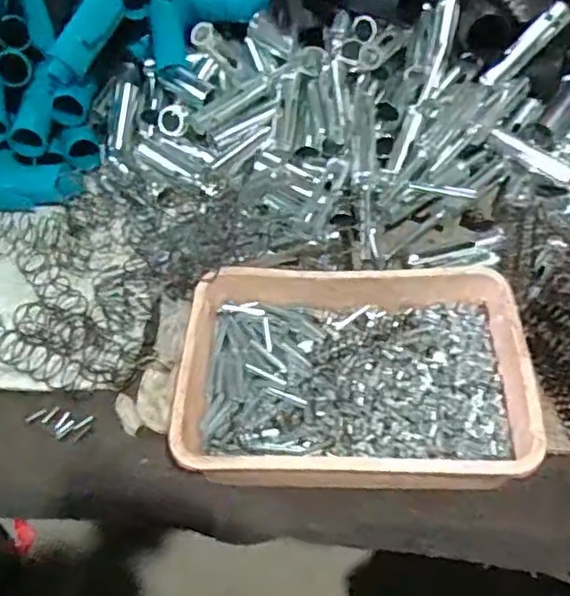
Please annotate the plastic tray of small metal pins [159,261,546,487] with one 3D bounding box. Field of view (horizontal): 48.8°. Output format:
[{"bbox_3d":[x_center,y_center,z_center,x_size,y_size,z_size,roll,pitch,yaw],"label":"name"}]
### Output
[{"bbox_3d":[0.040,0.040,0.381,0.197,0.038,0.142,-2,52,4],"label":"plastic tray of small metal pins"}]

